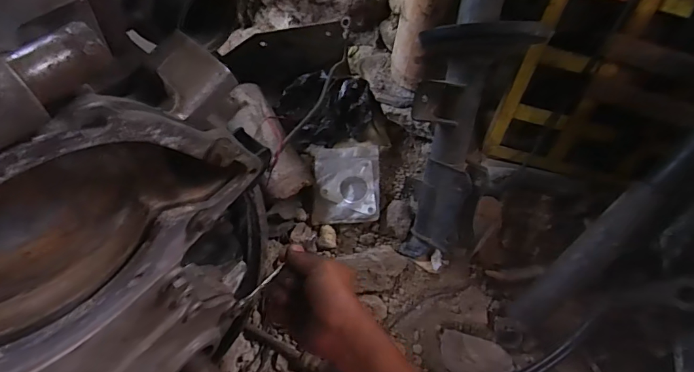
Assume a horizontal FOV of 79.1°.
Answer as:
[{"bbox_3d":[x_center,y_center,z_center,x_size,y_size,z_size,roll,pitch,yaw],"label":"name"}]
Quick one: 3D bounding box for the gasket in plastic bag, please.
[{"bbox_3d":[-0.001,-0.005,0.714,0.111,0.011,0.136,-2,68,10],"label":"gasket in plastic bag"}]

